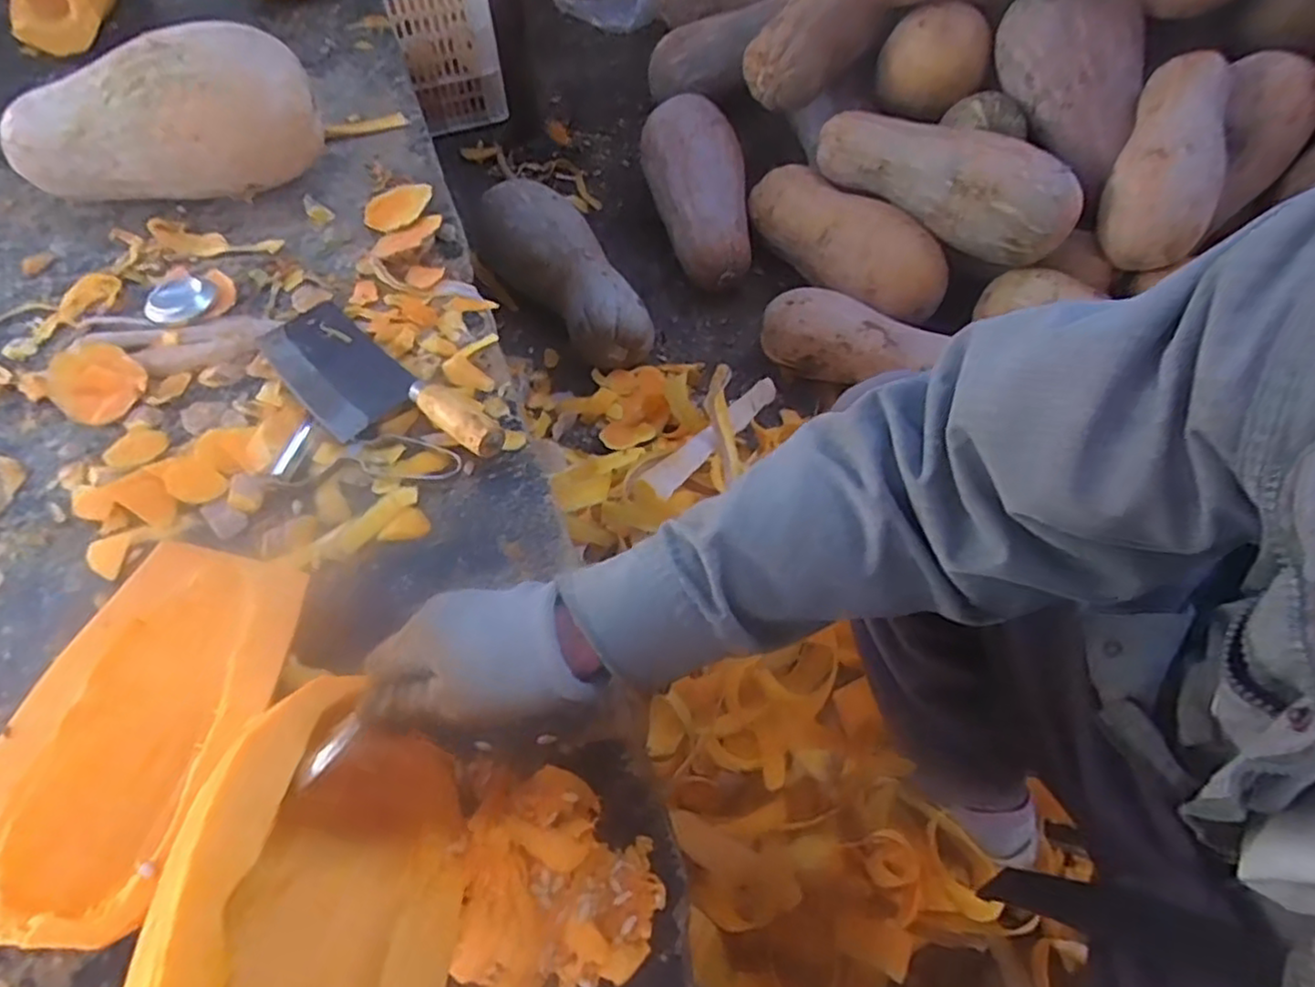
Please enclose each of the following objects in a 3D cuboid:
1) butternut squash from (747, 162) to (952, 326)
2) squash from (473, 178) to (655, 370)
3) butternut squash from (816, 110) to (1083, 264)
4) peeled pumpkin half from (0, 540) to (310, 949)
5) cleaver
[{"bbox_3d":[0.277,-0.392,1.075,0.124,0.104,0.369,-34,64,-17],"label":"butternut squash"},{"bbox_3d":[-0.133,-0.336,1.038,0.134,0.107,0.339,-35,65,-18],"label":"squash"},{"bbox_3d":[0.396,-0.458,0.992,0.118,0.120,0.389,-39,66,-19],"label":"butternut squash"},{"bbox_3d":[-0.314,0.142,0.437,0.127,0.067,0.223,9,60,7],"label":"peeled pumpkin half"},{"bbox_3d":[-0.253,-0.093,0.605,0.265,0.030,0.091,38,67,21],"label":"cleaver"}]

